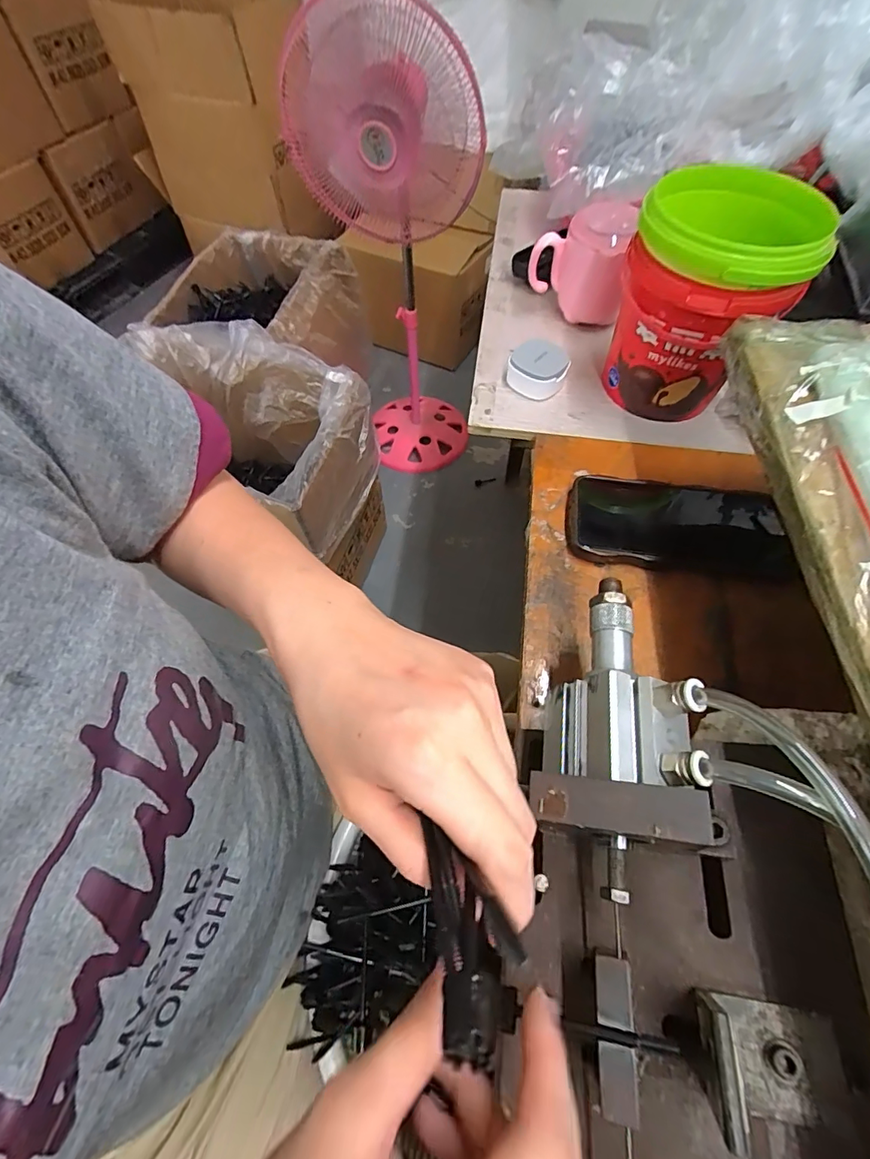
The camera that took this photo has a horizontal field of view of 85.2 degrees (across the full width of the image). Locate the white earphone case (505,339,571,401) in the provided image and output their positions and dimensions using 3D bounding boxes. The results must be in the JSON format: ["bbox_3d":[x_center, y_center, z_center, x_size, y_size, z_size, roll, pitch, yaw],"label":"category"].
[{"bbox_3d":[0.100,-0.210,0.467,0.055,0.031,0.055,4,61,2],"label":"white earphone case"}]

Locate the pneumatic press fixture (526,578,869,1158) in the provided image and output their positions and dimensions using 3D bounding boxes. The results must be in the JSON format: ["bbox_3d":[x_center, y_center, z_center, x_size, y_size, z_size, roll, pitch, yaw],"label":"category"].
[{"bbox_3d":[0.103,0.189,0.184,0.142,0.098,0.427,7,61,4],"label":"pneumatic press fixture"}]

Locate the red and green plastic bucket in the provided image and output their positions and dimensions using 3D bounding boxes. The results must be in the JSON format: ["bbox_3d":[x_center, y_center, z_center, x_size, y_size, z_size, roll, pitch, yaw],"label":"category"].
[{"bbox_3d":[0.219,-0.229,0.405,0.122,0.154,0.117,0,61,0],"label":"red and green plastic bucket"}]

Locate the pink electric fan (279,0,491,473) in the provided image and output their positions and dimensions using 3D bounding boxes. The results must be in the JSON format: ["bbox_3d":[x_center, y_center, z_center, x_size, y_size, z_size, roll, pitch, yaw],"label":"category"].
[{"bbox_3d":[-0.086,-0.651,1.066,0.324,0.853,0.297,-15,62,-8],"label":"pink electric fan"}]

